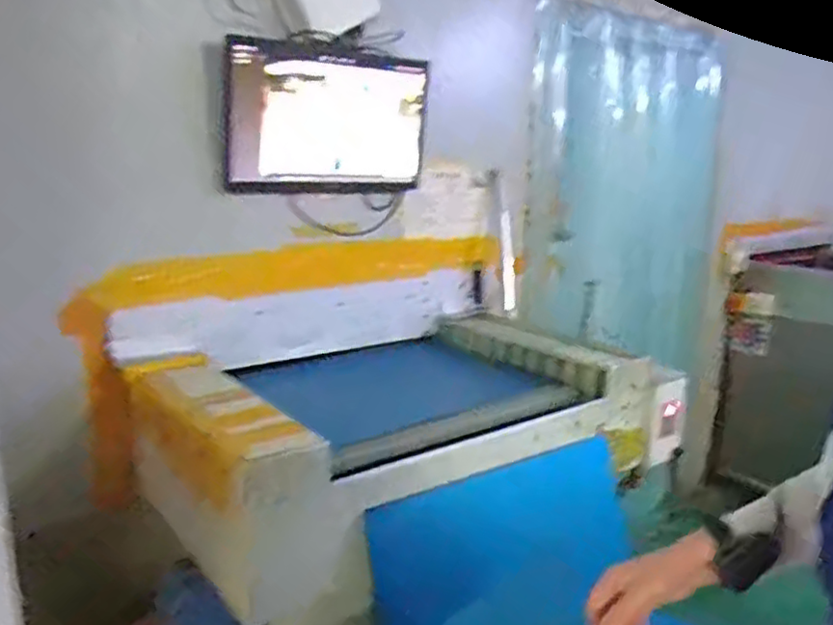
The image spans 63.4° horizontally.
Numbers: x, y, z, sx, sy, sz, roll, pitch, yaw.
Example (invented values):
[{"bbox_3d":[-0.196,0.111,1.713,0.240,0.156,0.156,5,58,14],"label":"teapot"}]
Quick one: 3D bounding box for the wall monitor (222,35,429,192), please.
[{"bbox_3d":[-0.199,-0.458,1.605,0.548,0.316,0.082,-12,17,-39],"label":"wall monitor"}]

